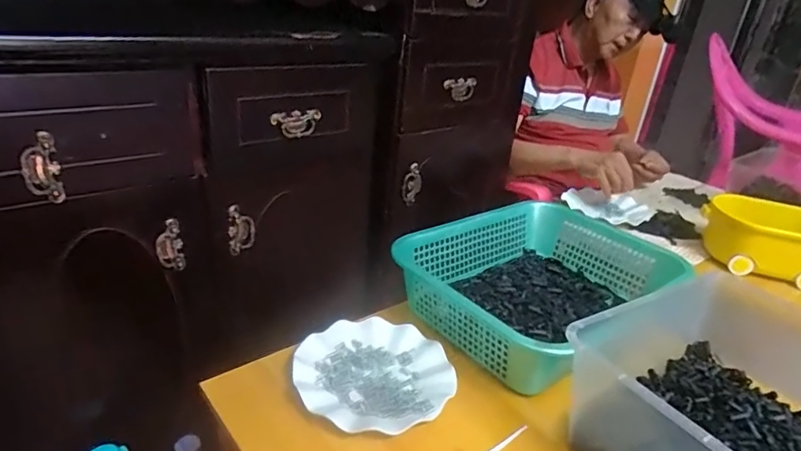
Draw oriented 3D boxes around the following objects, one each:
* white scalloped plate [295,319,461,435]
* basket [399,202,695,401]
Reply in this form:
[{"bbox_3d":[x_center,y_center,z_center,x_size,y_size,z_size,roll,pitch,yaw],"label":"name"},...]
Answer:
[{"bbox_3d":[-0.029,0.175,0.604,0.179,0.021,0.168,5,26,-3],"label":"white scalloped plate"},{"bbox_3d":[0.209,0.080,0.763,0.296,0.093,0.390,28,33,37],"label":"basket"}]

